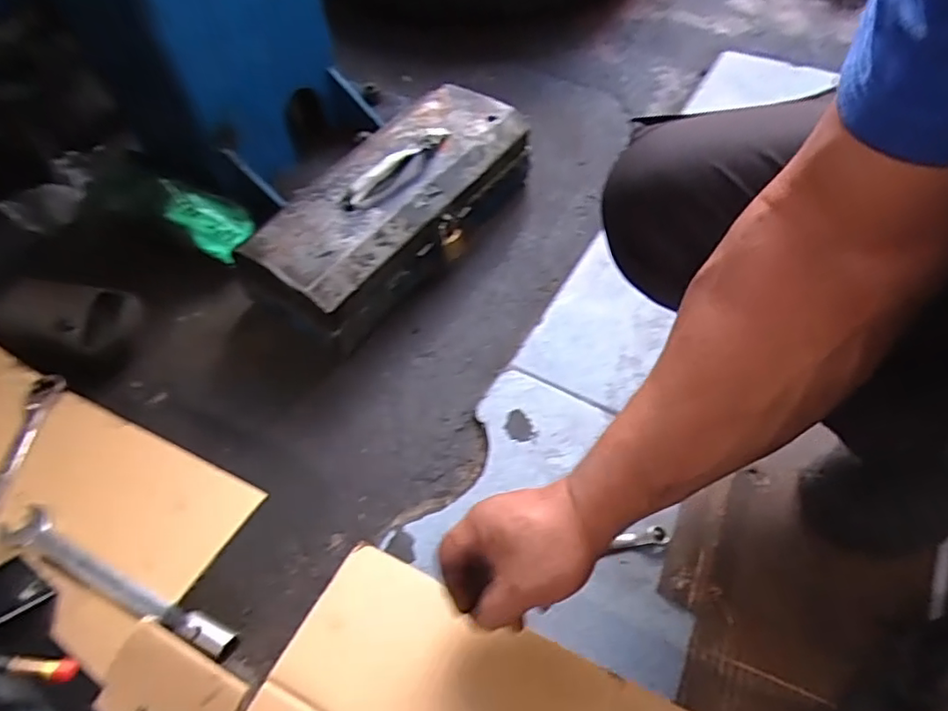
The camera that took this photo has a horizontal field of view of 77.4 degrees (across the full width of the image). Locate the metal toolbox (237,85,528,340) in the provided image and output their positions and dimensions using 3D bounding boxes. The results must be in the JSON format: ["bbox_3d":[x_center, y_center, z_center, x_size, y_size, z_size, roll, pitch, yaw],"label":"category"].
[{"bbox_3d":[-0.101,-0.193,0.788,0.197,0.130,0.409,24,59,19],"label":"metal toolbox"}]

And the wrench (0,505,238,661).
[{"bbox_3d":[-0.287,0.180,0.476,0.231,0.016,0.030,19,58,17],"label":"wrench"}]

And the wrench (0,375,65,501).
[{"bbox_3d":[-0.428,0.107,0.544,0.029,0.008,0.218,4,49,-12],"label":"wrench"}]

